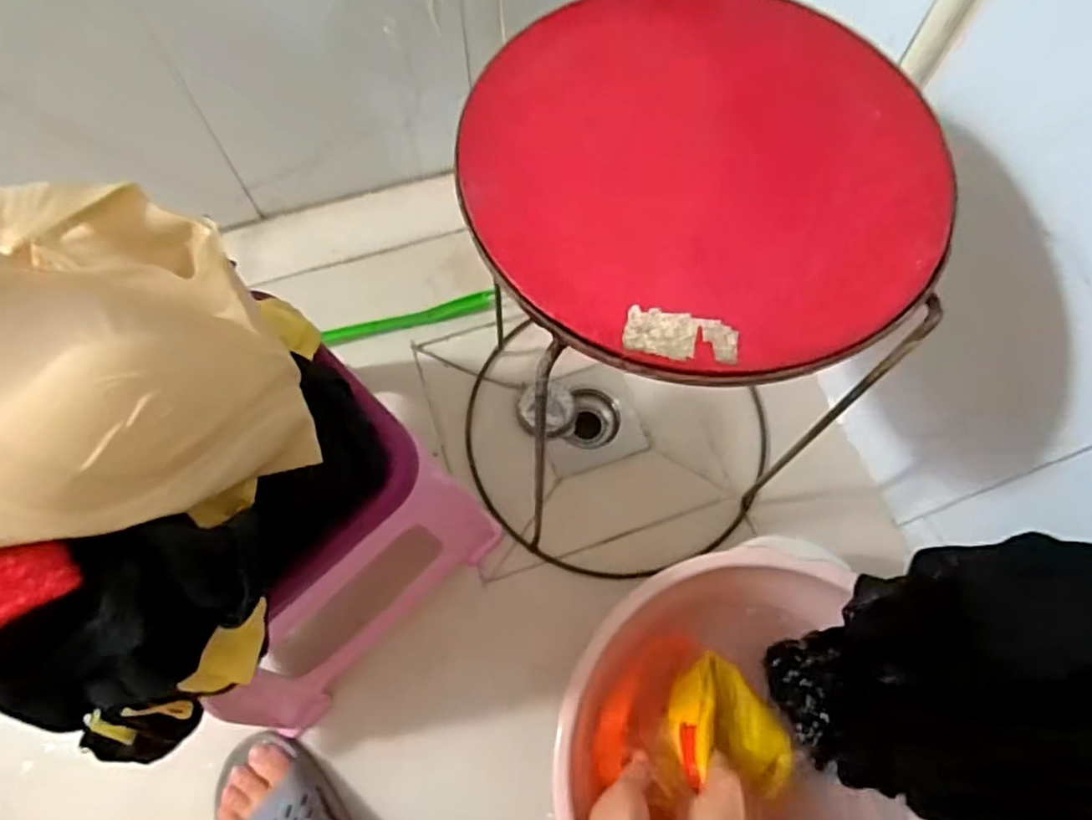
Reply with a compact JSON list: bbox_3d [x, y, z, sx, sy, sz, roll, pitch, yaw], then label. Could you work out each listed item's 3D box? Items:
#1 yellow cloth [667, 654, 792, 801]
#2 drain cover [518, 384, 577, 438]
[{"bbox_3d":[0.167,0.298,0.601,0.097,0.059,0.125,-37,71,-14],"label":"yellow cloth"},{"bbox_3d":[0.001,0.001,0.804,0.070,0.019,0.064,4,68,2],"label":"drain cover"}]

